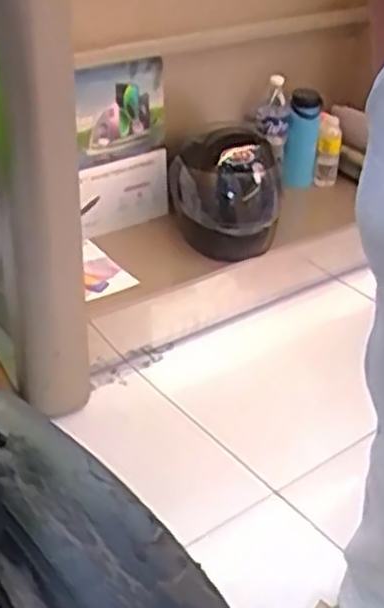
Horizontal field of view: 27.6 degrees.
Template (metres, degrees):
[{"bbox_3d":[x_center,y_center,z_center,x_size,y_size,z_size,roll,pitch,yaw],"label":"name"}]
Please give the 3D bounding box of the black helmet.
[{"bbox_3d":[0.074,-0.225,1.745,0.242,0.289,0.219,1,33,-1],"label":"black helmet"}]

